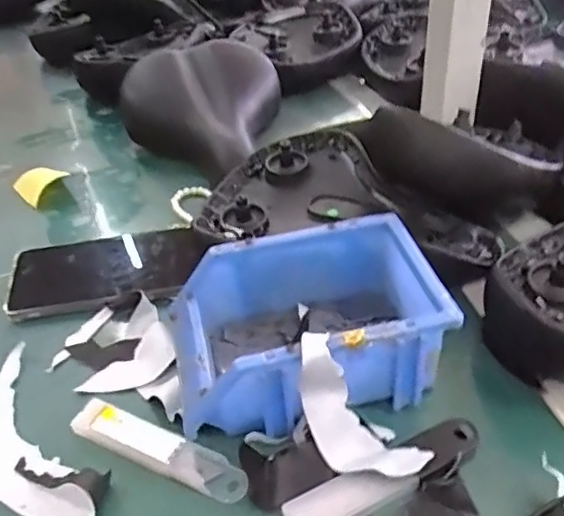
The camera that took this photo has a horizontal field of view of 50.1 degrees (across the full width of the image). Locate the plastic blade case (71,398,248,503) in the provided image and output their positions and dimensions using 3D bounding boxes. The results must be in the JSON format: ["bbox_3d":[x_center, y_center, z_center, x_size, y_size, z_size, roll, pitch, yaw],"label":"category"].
[{"bbox_3d":[-0.079,0.121,0.384,0.122,0.012,0.027,14,42,23],"label":"plastic blade case"}]

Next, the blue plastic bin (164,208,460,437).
[{"bbox_3d":[0.013,0.046,0.415,0.173,0.073,0.117,-12,38,-8],"label":"blue plastic bin"}]

